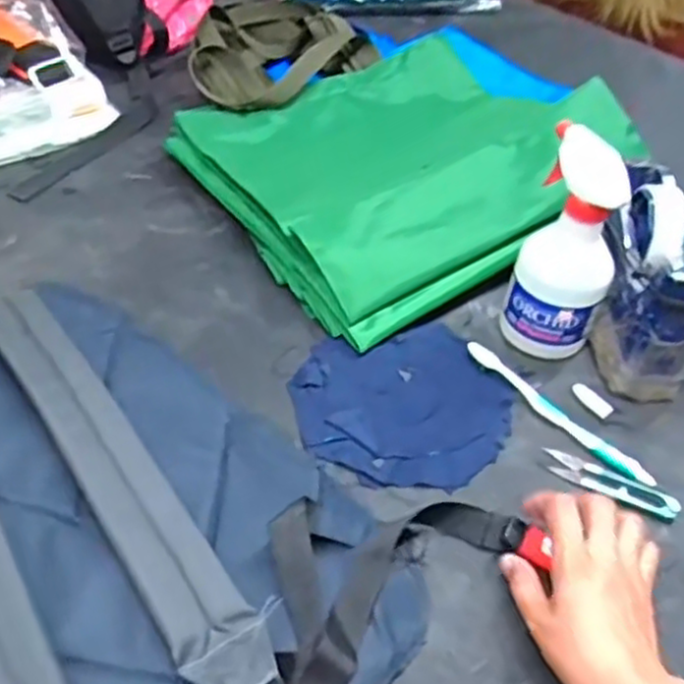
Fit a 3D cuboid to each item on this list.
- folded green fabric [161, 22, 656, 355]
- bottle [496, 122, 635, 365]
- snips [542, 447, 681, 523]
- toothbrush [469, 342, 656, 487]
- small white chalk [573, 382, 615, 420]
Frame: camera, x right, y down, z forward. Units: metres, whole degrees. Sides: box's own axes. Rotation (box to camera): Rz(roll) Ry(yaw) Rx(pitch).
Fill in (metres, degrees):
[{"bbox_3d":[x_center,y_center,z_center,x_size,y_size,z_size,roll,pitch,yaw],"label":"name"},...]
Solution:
[{"bbox_3d":[0.068,-0.199,0.773,0.386,0.109,0.386,-21,52,-24],"label":"folded green fabric"},{"bbox_3d":[0.188,-0.076,0.601,0.077,0.181,0.063,22,48,15],"label":"bottle"},{"bbox_3d":[0.204,0.108,0.554,0.098,0.007,0.024,24,48,16],"label":"snips"},{"bbox_3d":[0.174,0.056,0.594,0.019,0.014,0.178,-30,56,-30],"label":"toothbrush"},{"bbox_3d":[0.210,0.047,0.611,0.011,0.008,0.038,-21,52,-24],"label":"small white chalk"}]

